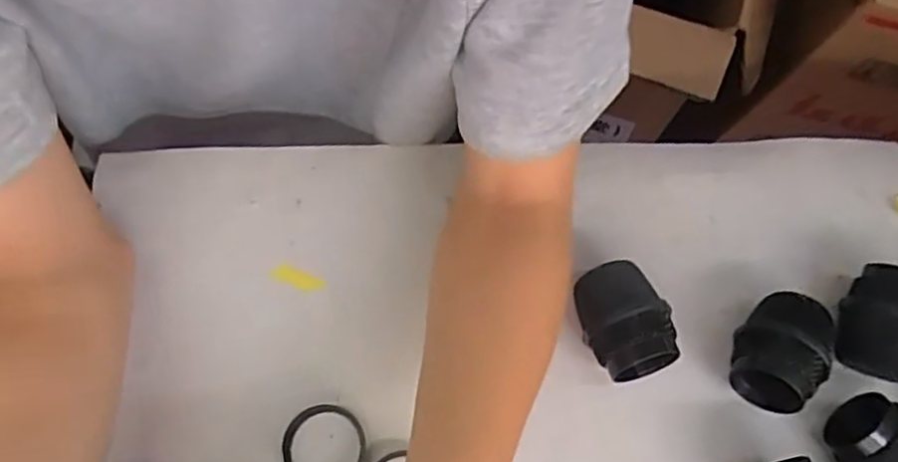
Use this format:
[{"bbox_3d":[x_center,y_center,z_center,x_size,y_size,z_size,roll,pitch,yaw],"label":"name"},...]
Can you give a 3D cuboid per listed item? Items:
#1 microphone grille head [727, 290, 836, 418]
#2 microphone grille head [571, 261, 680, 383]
[{"bbox_3d":[0.182,0.065,0.388,0.044,0.045,0.060,42,75,11],"label":"microphone grille head"},{"bbox_3d":[0.095,0.049,0.390,0.044,0.042,0.061,-13,73,-7],"label":"microphone grille head"}]

